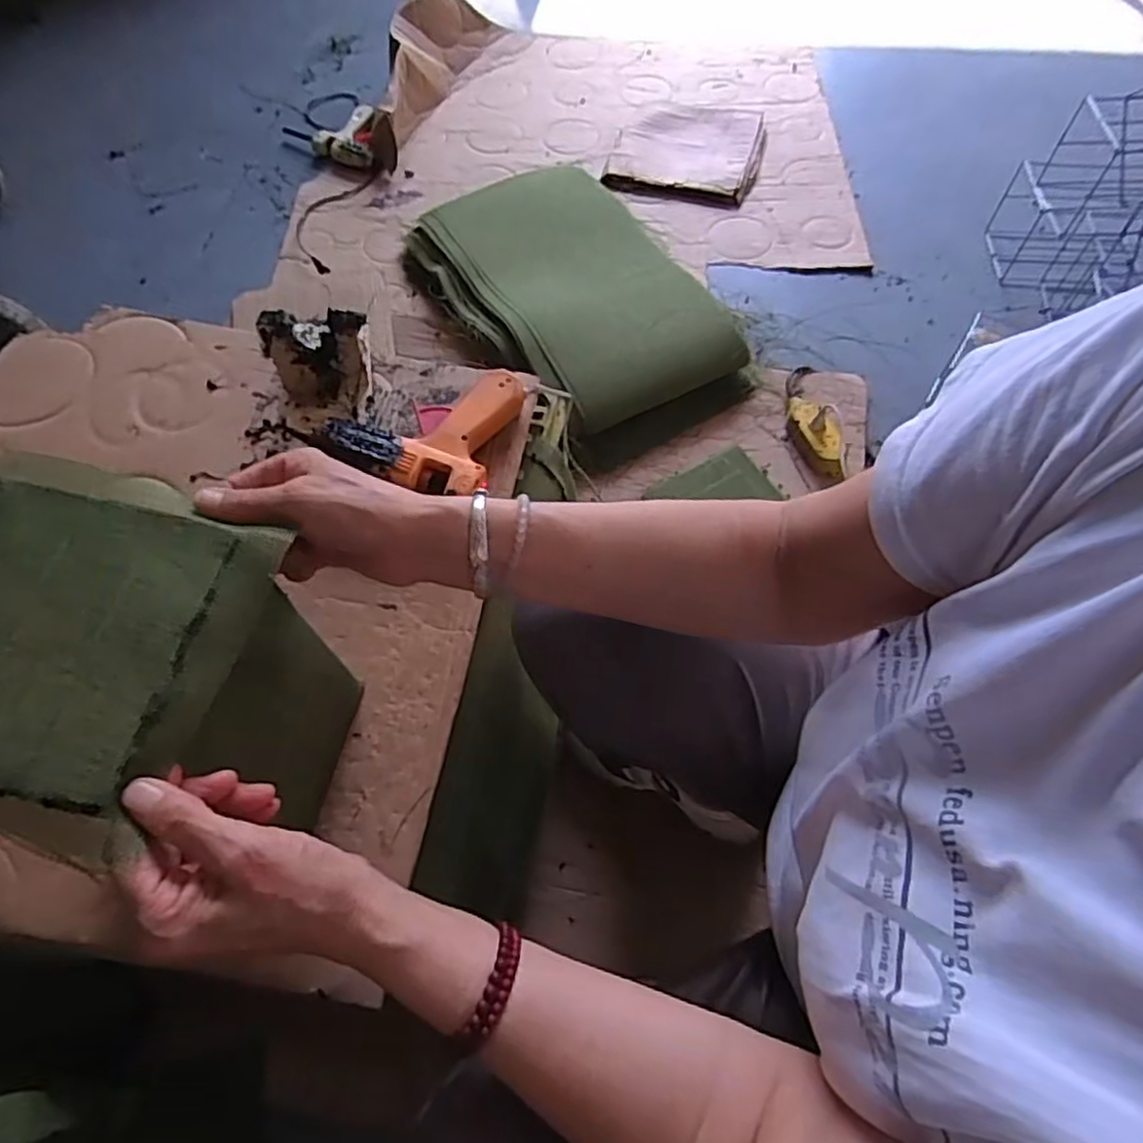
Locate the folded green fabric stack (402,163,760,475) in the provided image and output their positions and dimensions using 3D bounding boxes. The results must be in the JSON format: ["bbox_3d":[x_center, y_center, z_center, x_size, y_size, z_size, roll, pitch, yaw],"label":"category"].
[{"bbox_3d":[0.018,-0.482,1.186,0.414,0.100,0.614,-30,66,-14],"label":"folded green fabric stack"}]

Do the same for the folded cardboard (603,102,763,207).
[{"bbox_3d":[0.238,-0.877,1.427,0.292,0.021,0.269,16,64,10],"label":"folded cardboard"}]

